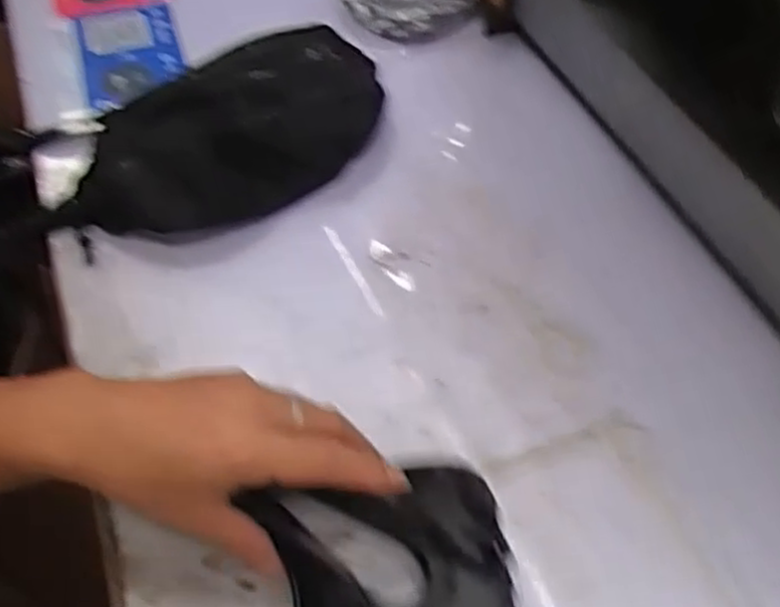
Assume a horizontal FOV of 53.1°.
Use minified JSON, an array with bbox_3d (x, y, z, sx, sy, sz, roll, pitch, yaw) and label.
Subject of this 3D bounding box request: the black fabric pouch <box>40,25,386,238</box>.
[{"bbox_3d":[-0.125,-0.132,0.617,0.283,0.074,0.120,-32,59,-21],"label":"black fabric pouch"}]

